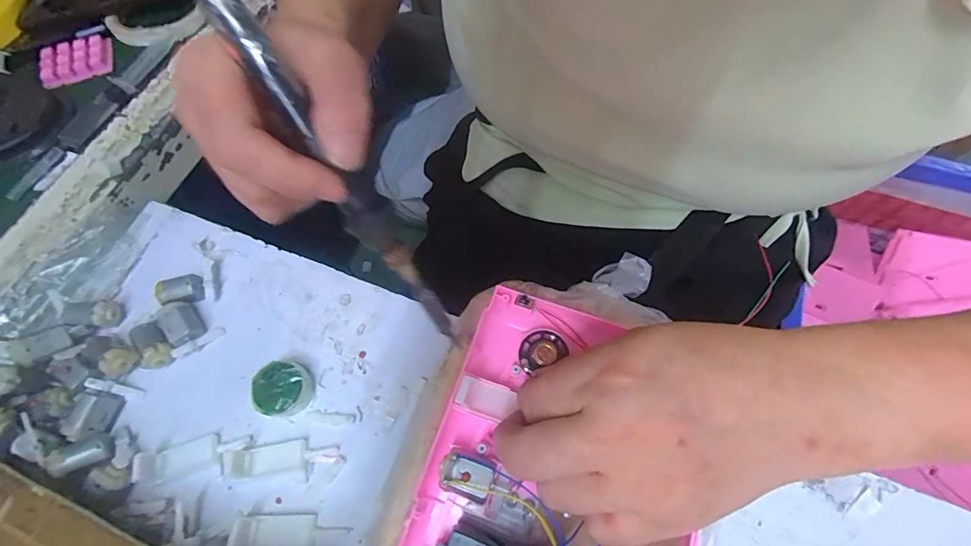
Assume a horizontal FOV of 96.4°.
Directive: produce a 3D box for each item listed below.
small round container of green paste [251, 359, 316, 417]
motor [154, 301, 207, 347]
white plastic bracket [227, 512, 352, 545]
[{"bbox_3d":[-0.126,0.072,0.269,0.031,0.017,0.032,11,66,6],"label":"small round container of green paste"},{"bbox_3d":[-0.201,0.034,0.288,0.020,0.016,0.029,-38,71,-15],"label":"motor"},{"bbox_3d":[-0.110,0.145,0.242,0.065,0.005,0.018,1,65,1],"label":"white plastic bracket"}]

